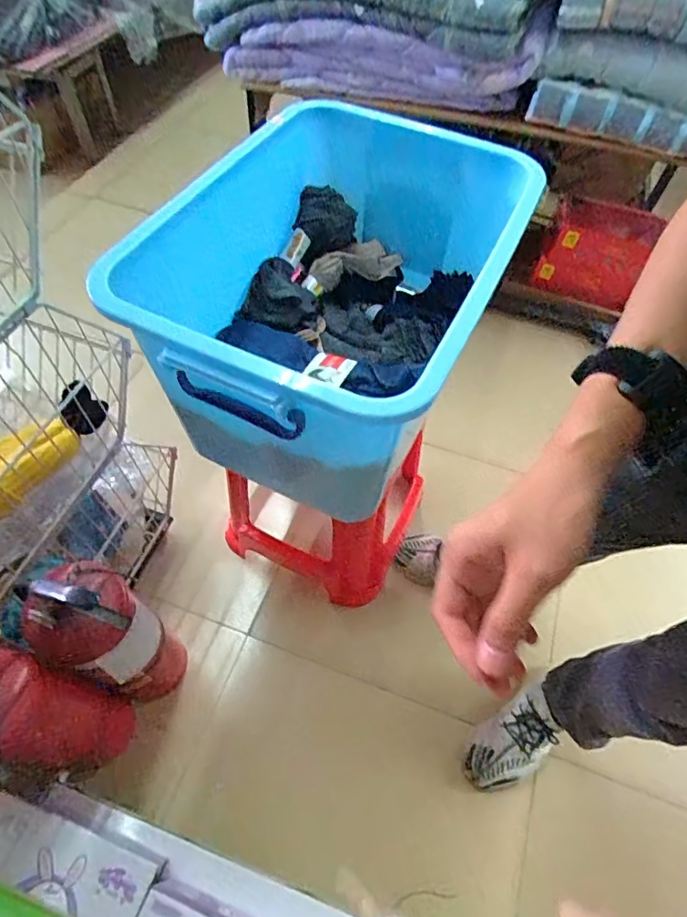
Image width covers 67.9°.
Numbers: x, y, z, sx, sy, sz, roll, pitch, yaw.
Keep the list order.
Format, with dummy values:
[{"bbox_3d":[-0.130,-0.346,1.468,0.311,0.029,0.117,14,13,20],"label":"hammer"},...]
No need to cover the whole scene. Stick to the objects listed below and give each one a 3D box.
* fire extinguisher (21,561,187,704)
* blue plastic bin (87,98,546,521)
[{"bbox_3d":[-0.337,0.283,0.793,0.106,0.446,0.114,1,58,-2],"label":"fire extinguisher"},{"bbox_3d":[0.011,-0.213,0.677,0.346,0.266,0.521,24,60,12],"label":"blue plastic bin"}]

